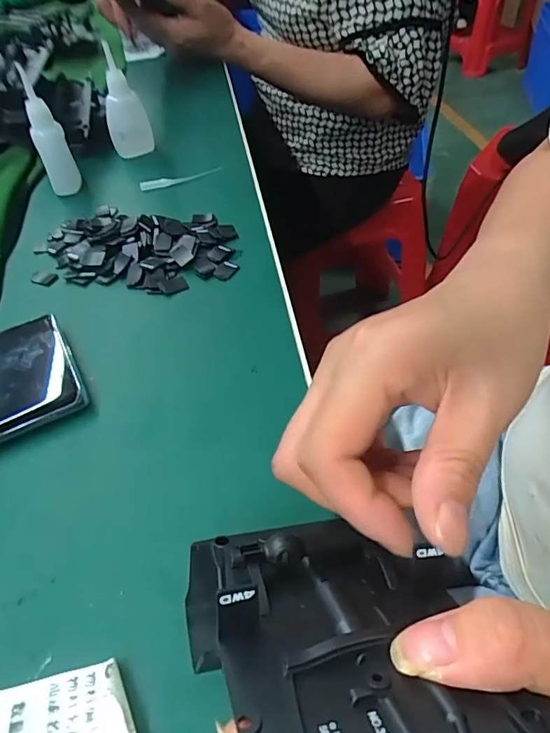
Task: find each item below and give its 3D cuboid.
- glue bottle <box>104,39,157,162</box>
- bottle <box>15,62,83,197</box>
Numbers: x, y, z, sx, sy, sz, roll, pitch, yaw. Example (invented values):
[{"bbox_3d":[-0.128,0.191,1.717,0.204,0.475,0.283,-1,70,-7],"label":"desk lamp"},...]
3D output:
[{"bbox_3d":[-0.127,-0.219,0.406,0.032,0.075,0.026,-24,49,-17],"label":"glue bottle"},{"bbox_3d":[-0.170,-0.174,0.363,0.023,0.077,0.026,-21,50,-12],"label":"bottle"}]

